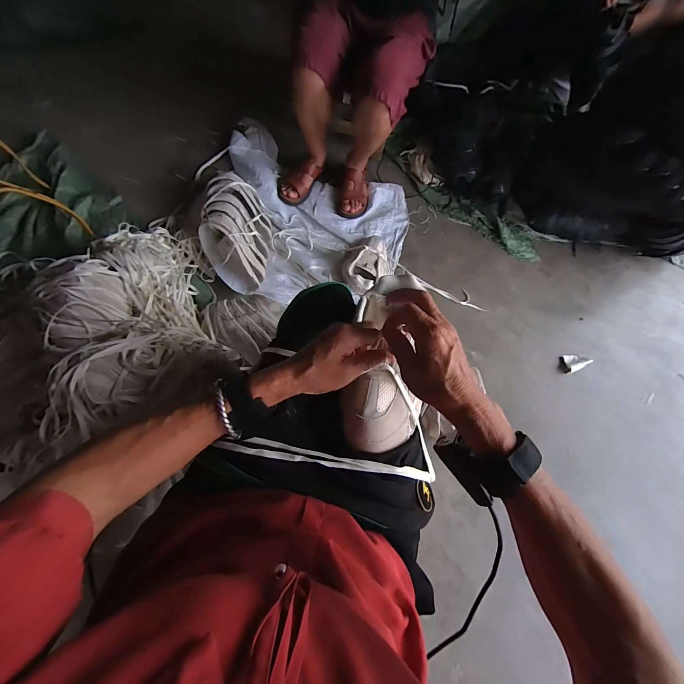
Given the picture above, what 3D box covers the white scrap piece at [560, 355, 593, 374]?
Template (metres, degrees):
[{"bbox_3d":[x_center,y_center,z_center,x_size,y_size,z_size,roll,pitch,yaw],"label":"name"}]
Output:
[{"bbox_3d":[0.907,0.077,1.198,0.109,0.041,0.073,-17,74,-14],"label":"white scrap piece"}]

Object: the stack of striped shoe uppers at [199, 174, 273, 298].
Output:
[{"bbox_3d":[-0.392,-0.398,1.125,0.242,0.169,0.432,6,70,-6],"label":"stack of striped shoe uppers"}]

